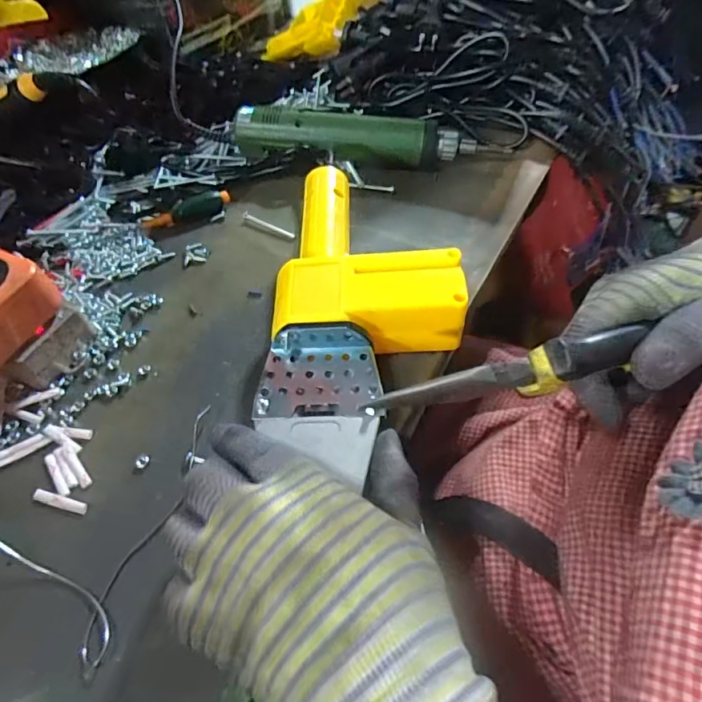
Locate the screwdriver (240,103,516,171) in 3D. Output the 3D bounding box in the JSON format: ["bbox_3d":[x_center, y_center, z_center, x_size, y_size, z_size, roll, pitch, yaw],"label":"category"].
[{"bbox_3d":[0.015,-0.193,0.431,0.237,0.048,0.030,1,51,4],"label":"screwdriver"}]

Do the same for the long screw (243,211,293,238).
[{"bbox_3d":[-0.070,-0.107,0.397,0.058,0.004,0.006,28,58,23],"label":"long screw"}]

